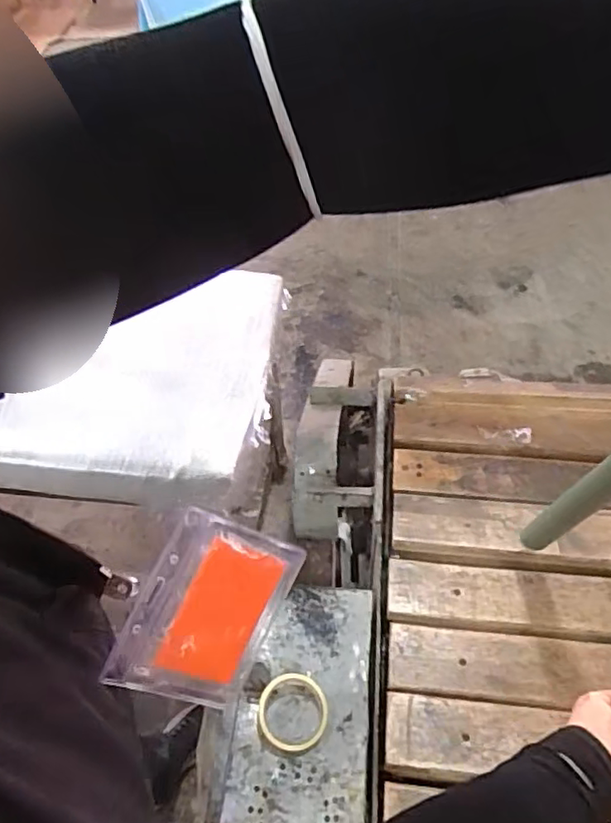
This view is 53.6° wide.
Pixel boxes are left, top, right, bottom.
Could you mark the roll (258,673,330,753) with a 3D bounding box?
[{"bbox_3d":[-0.018,0.410,0.827,0.094,0.030,0.095,-3,50,3],"label":"roll"}]

